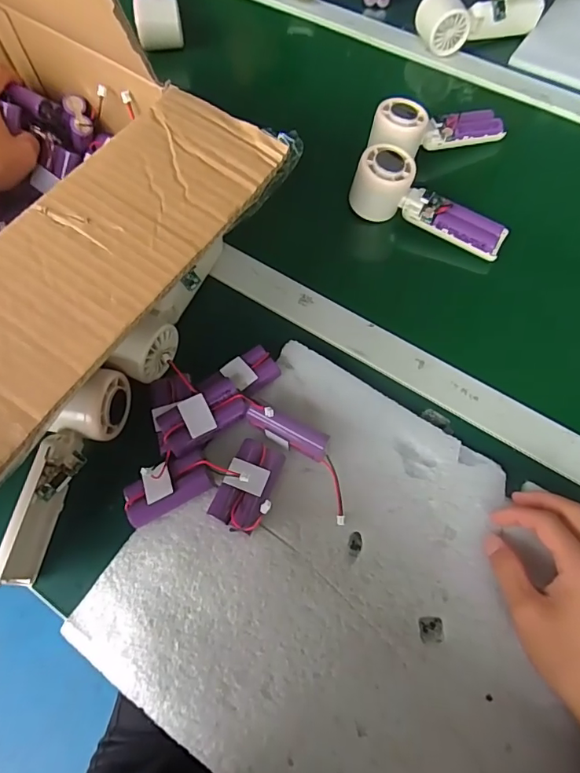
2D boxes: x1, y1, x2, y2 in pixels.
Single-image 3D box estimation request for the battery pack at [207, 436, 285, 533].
[{"bbox_3d":[-0.030,0.075,0.353,0.038,0.020,0.067,21,66,9],"label":"battery pack"}]

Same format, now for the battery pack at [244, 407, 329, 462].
[{"bbox_3d":[-0.002,0.037,0.364,0.065,0.035,0.016,24,67,11],"label":"battery pack"}]

